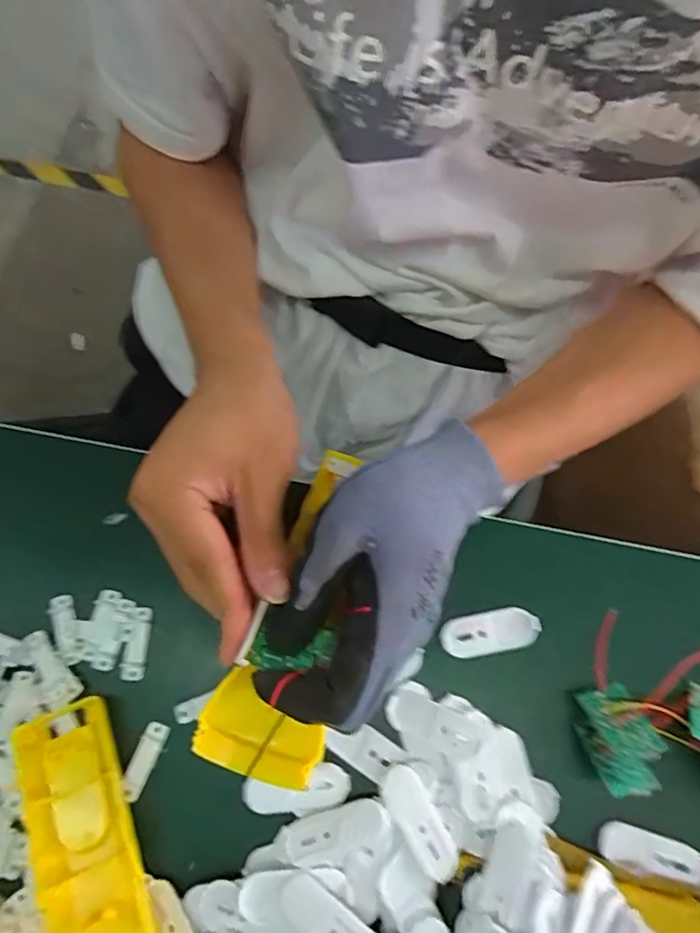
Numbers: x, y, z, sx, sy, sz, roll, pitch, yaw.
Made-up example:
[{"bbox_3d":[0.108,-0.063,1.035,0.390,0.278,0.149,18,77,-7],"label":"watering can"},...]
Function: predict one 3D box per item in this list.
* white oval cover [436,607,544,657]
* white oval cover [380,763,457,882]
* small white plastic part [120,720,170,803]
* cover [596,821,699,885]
[{"bbox_3d":[0.075,0.089,0.304,0.052,0.004,0.020,-11,73,-5],"label":"white oval cover"},{"bbox_3d":[0.032,0.165,0.266,0.019,0.008,0.047,-32,76,-10],"label":"white oval cover"},{"bbox_3d":[-0.102,0.146,0.283,0.012,0.005,0.036,18,73,4],"label":"small white plastic part"},{"bbox_3d":[0.144,0.184,0.270,0.051,0.006,0.018,16,73,4],"label":"cover"}]

